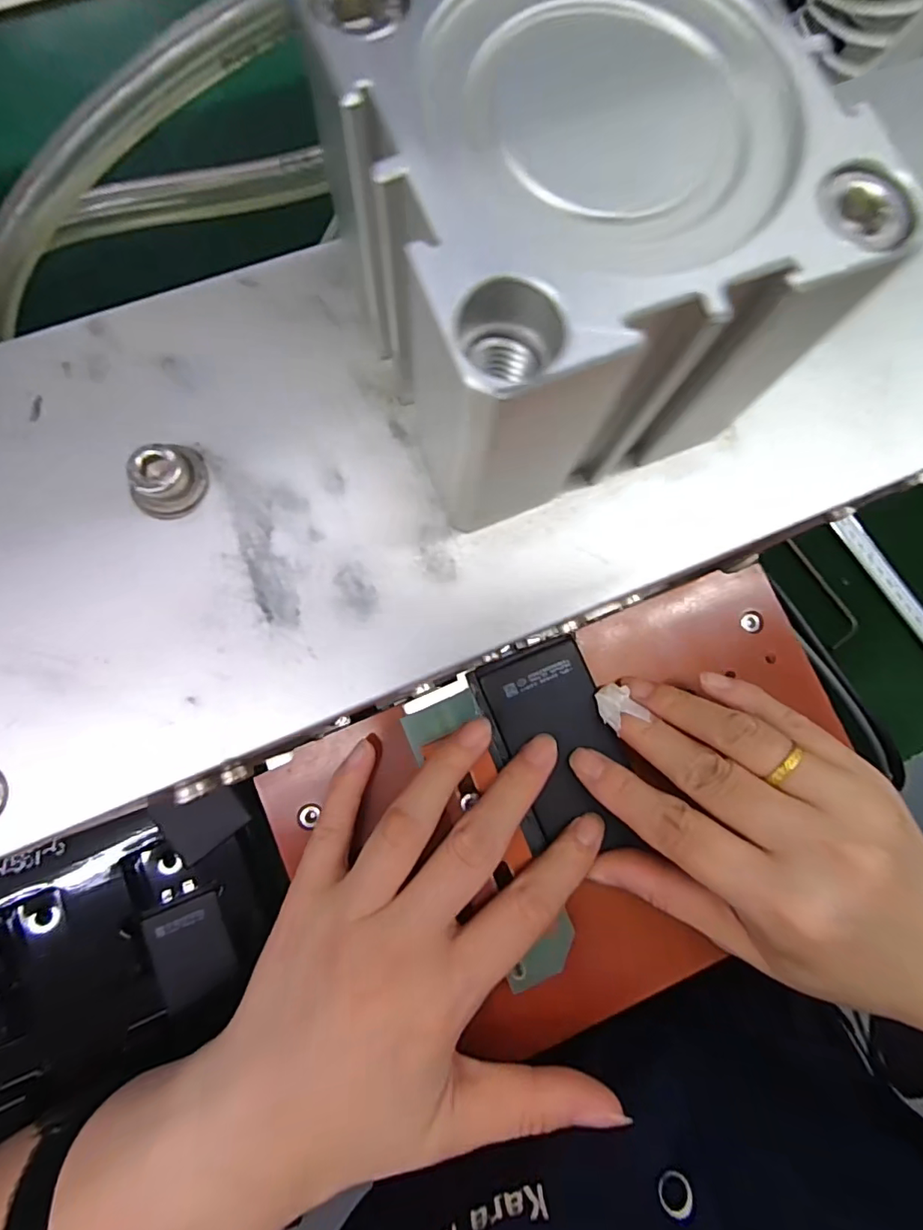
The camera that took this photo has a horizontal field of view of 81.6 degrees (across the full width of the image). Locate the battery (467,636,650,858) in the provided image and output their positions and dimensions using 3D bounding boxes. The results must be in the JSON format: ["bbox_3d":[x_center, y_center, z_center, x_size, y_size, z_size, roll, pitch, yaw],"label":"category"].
[{"bbox_3d":[0.037,0.052,0.209,0.046,0.010,0.079,-18,83,-6],"label":"battery"}]

